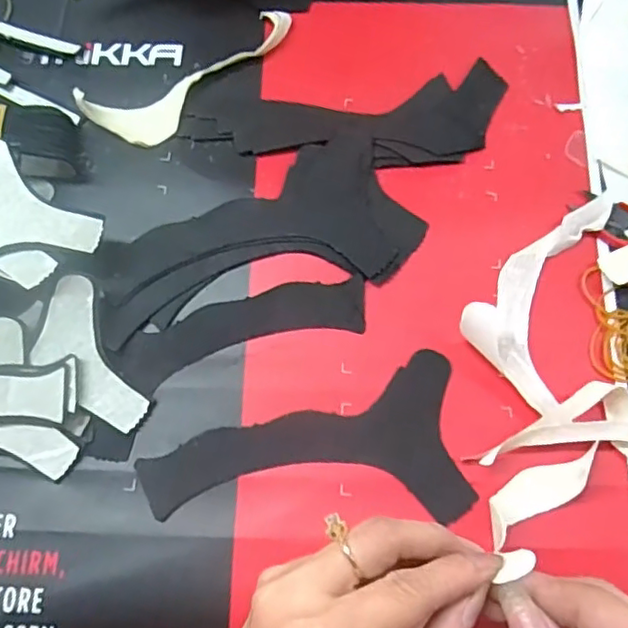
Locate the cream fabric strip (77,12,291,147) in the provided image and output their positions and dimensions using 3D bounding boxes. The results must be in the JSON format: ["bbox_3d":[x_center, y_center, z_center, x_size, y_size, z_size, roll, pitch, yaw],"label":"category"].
[{"bbox_3d":[-0.080,-0.163,0.422,0.158,0.018,0.053,-31,76,-7],"label":"cream fabric strip"}]

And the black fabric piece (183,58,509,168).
[{"bbox_3d":[0.021,-0.138,0.419,0.214,0.004,0.075,2,74,2],"label":"black fabric piece"}]

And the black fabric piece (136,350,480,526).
[{"bbox_3d":[-0.005,0.081,0.355,0.181,0.005,0.089,-9,74,-1],"label":"black fabric piece"}]

